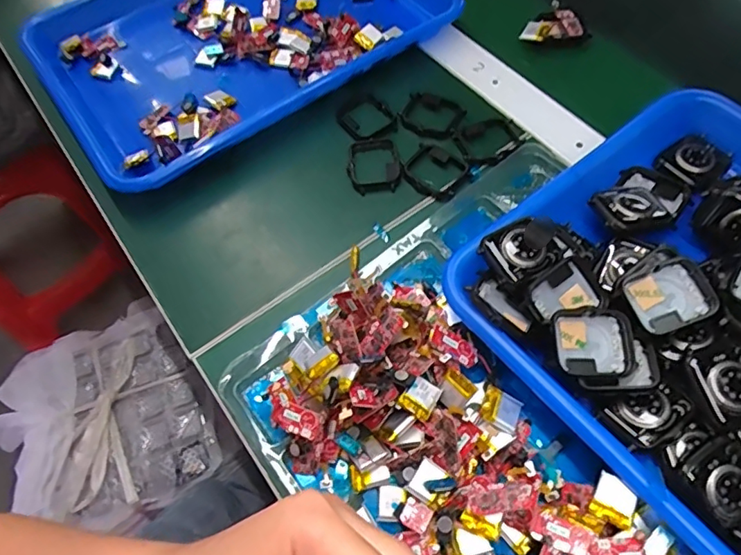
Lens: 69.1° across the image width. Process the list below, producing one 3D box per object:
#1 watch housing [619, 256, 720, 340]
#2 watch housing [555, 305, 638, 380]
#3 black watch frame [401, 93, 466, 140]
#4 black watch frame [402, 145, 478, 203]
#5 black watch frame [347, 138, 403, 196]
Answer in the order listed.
[{"bbox_3d":[0.161,0.011,0.292,0.041,0.011,0.036,-23,68,0],"label":"watch housing"},{"bbox_3d":[0.119,0.034,0.285,0.040,0.015,0.035,2,61,3],"label":"watch housing"},{"bbox_3d":[0.046,-0.128,0.418,0.048,0.009,0.035,30,66,18],"label":"black watch frame"},{"bbox_3d":[0.049,-0.077,0.388,0.046,0.013,0.038,38,69,21],"label":"black watch frame"},{"bbox_3d":[0.002,-0.083,0.399,0.039,0.011,0.046,-10,61,-3],"label":"black watch frame"}]

